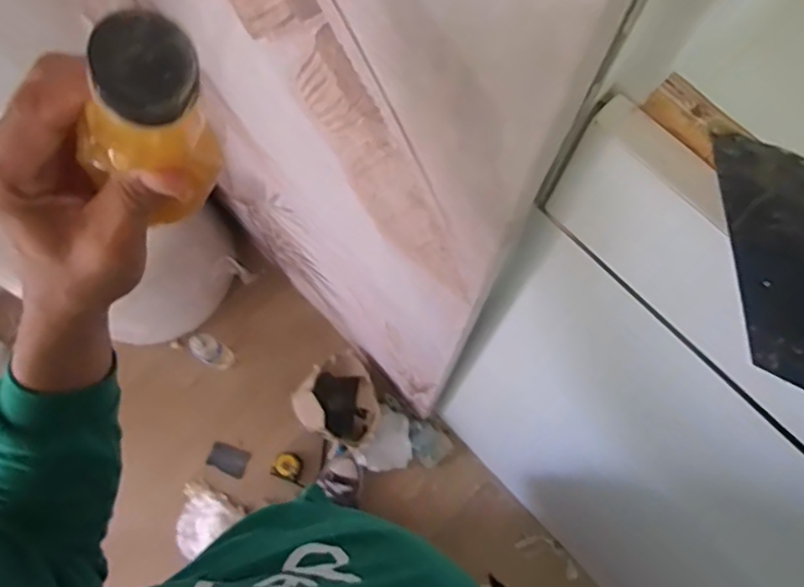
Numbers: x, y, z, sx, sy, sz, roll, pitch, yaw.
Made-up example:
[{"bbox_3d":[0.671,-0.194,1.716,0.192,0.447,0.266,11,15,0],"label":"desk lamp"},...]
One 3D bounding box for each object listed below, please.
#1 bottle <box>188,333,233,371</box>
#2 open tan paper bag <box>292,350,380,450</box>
[{"bbox_3d":[-0.477,0.147,1.474,0.064,0.172,0.064,0,73,0],"label":"bottle"},{"bbox_3d":[-0.152,0.281,1.443,0.191,0.150,0.208,-30,75,-9],"label":"open tan paper bag"}]

